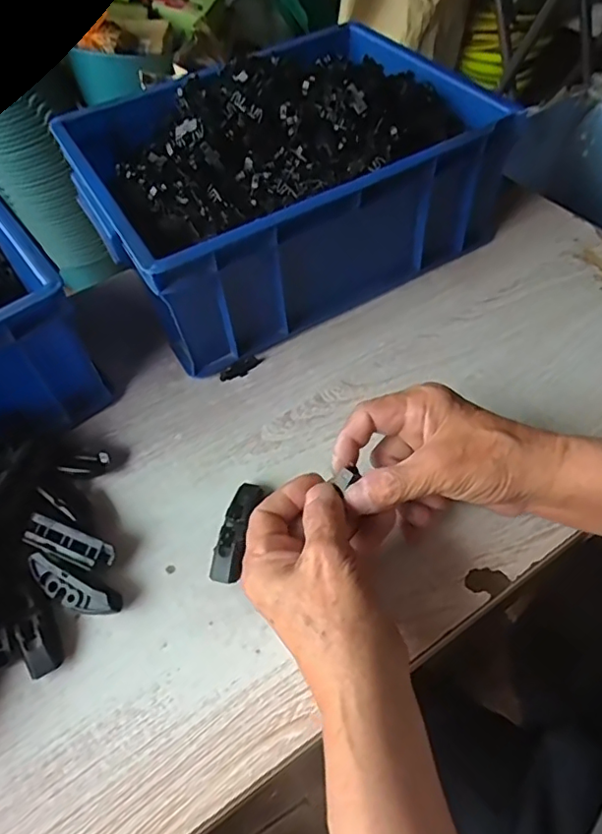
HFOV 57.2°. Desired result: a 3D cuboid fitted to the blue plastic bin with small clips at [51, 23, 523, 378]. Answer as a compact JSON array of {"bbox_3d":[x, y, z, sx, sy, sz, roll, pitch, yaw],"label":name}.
[{"bbox_3d":[-0.015,-0.222,0.515,0.327,0.157,0.246,-26,56,-13],"label":"blue plastic bin with small clips"}]

